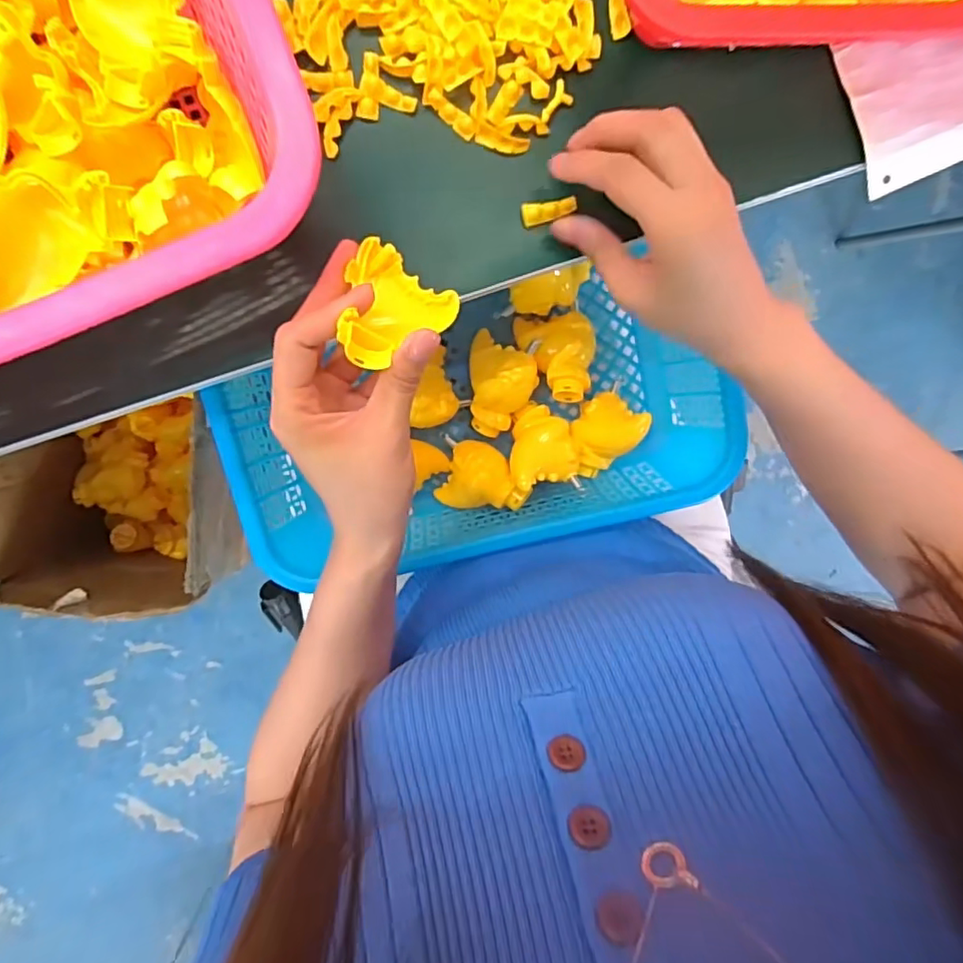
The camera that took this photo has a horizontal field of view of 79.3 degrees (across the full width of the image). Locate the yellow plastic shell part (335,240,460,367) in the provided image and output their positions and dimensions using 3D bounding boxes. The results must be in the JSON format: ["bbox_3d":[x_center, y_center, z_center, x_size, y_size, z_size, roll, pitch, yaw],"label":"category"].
[{"bbox_3d":[-0.040,-0.081,0.281,0.058,0.035,0.058,-4,100,-23],"label":"yellow plastic shell part"}]

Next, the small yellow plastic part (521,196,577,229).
[{"bbox_3d":[0.038,-0.150,0.323,0.030,0.004,0.011,-12,99,-3],"label":"small yellow plastic part"}]

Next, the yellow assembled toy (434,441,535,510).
[{"bbox_3d":[0.001,-0.004,0.454,0.073,0.051,0.054,-2,99,-4],"label":"yellow assembled toy"}]

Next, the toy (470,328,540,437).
[{"bbox_3d":[0.017,-0.075,0.442,0.049,0.039,0.077,-1,99,-4],"label":"toy"}]

